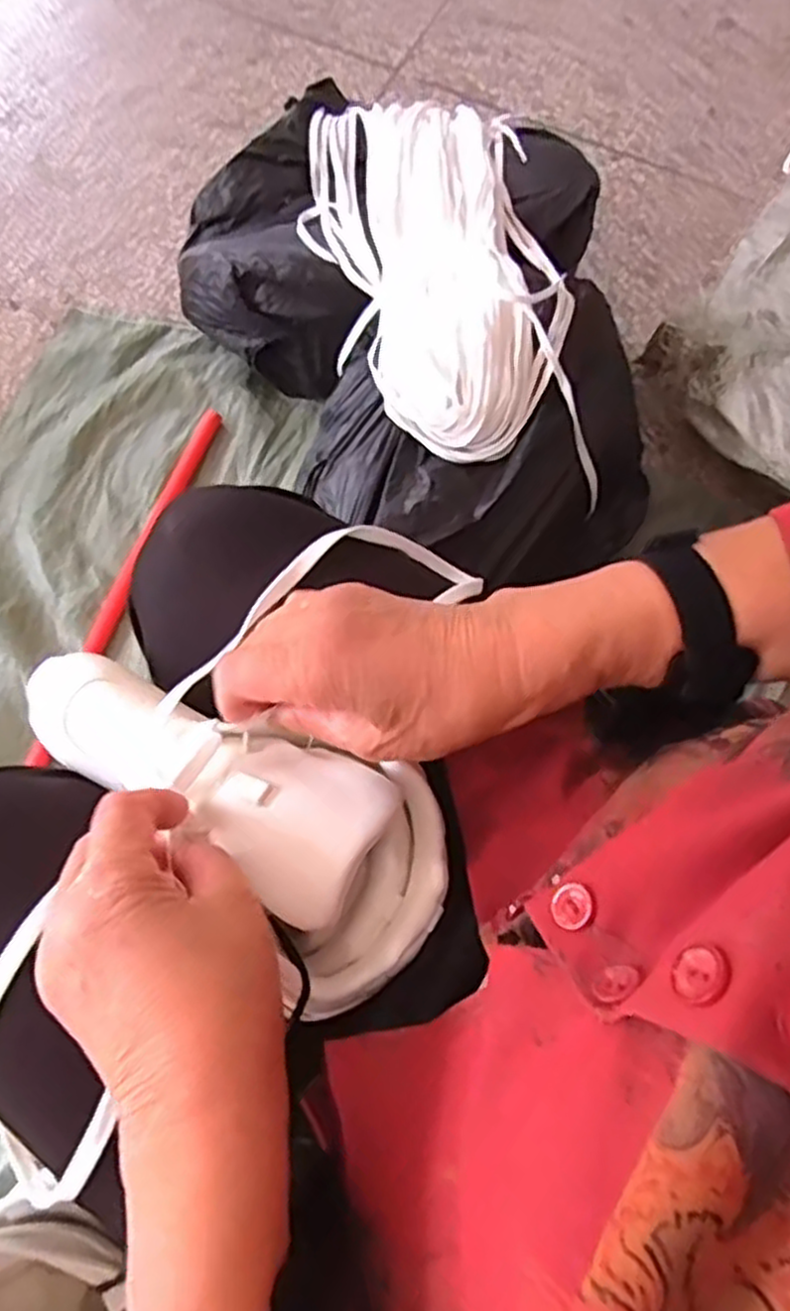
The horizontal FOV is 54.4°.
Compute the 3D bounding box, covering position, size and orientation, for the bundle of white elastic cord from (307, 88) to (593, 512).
[{"bbox_3d":[0.046,-0.420,0.811,0.246,0.105,0.509,-10,73,-4],"label":"bundle of white elastic cord"}]

